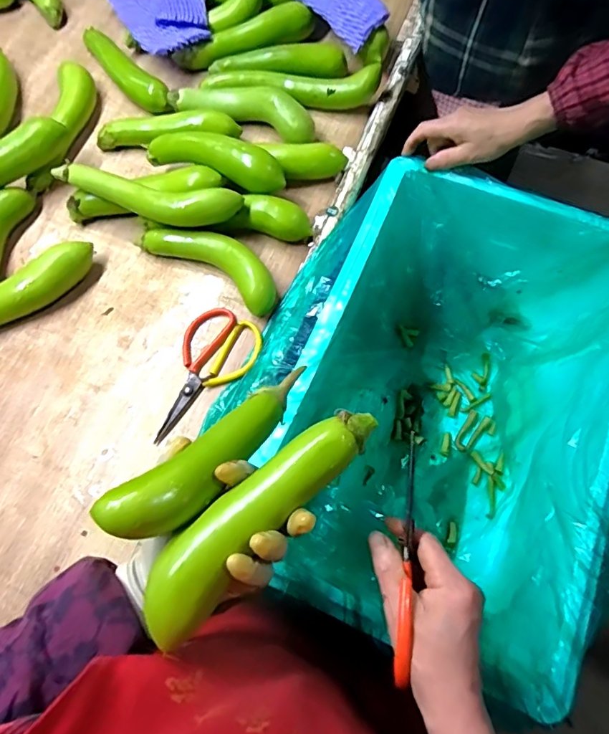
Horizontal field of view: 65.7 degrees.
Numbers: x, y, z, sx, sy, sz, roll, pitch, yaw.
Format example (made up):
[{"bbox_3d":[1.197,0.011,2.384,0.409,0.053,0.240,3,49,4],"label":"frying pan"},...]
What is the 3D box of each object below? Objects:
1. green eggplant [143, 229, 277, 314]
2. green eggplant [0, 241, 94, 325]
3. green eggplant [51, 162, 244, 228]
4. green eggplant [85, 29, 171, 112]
[{"bbox_3d":[-0.115,-0.135,0.601,0.200,0.038,0.068,31,75,13],"label":"green eggplant"},{"bbox_3d":[-0.370,-0.085,0.593,0.234,0.052,0.043,-33,72,-9],"label":"green eggplant"},{"bbox_3d":[-0.200,-0.212,0.591,0.237,0.039,0.044,10,71,6],"label":"green eggplant"},{"bbox_3d":[-0.276,-0.452,0.719,0.045,0.034,0.219,-40,74,-11],"label":"green eggplant"}]

